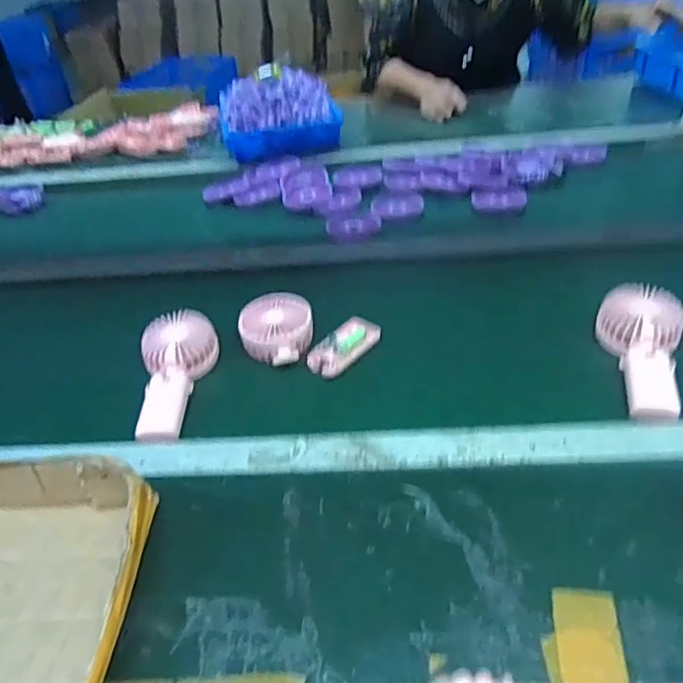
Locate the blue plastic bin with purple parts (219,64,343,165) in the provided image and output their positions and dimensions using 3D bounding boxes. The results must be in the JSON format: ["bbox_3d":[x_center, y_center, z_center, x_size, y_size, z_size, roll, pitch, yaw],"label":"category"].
[{"bbox_3d":[-0.137,-0.500,1.287,0.250,0.142,0.256,-10,37,-5],"label":"blue plastic bin with purple parts"}]

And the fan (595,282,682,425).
[{"bbox_3d":[0.328,0.014,0.641,0.081,0.040,0.168,3,54,12],"label":"fan"}]

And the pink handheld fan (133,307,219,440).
[{"bbox_3d":[-0.197,0.042,0.683,0.080,0.043,0.175,-1,51,6],"label":"pink handheld fan"}]

